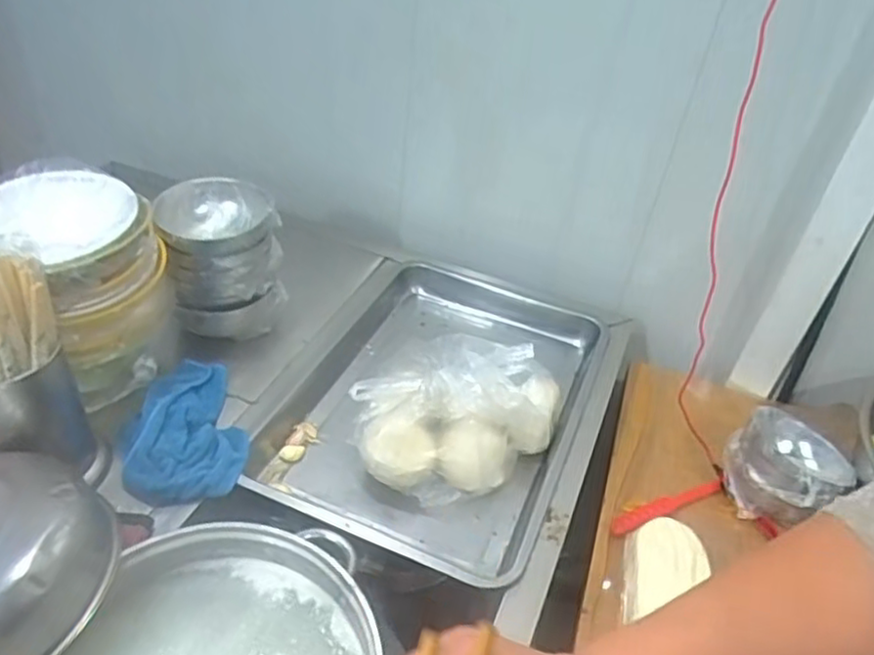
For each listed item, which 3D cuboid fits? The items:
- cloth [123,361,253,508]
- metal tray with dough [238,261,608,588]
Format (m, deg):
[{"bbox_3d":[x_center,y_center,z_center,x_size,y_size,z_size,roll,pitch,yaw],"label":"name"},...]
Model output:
[{"bbox_3d":[-0.290,0.104,0.769,0.129,0.047,0.205,-9,42,-19],"label":"cloth"},{"bbox_3d":[0.008,0.059,0.884,0.393,0.157,0.527,19,41,14],"label":"metal tray with dough"}]

